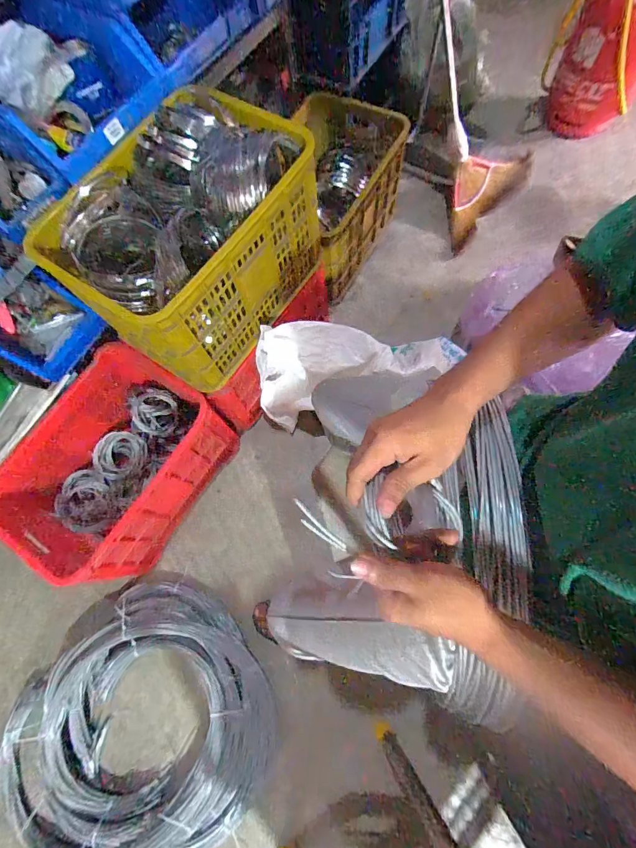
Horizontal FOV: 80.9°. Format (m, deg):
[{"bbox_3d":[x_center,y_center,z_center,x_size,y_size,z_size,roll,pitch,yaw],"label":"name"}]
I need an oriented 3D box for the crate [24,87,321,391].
[{"bbox_3d":[-0.275,-0.413,0.852,0.352,0.335,0.515,33,78,14],"label":"crate"}]

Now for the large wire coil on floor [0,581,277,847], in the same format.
[{"bbox_3d":[-0.462,0.782,0.931,0.681,0.082,0.596,-40,75,-11],"label":"large wire coil on floor"}]

